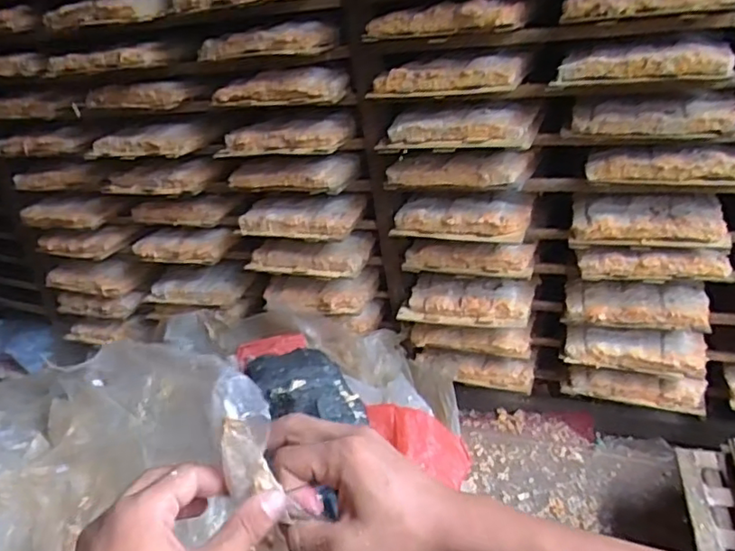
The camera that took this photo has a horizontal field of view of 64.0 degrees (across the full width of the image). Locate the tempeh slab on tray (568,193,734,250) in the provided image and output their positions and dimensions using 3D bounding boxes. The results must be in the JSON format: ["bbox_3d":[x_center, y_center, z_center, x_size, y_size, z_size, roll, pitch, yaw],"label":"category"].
[{"bbox_3d":[0.445,-0.091,0.944,0.218,0.046,0.120,3,30,17],"label":"tempeh slab on tray"}]

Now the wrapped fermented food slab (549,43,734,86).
[{"bbox_3d":[0.378,-0.300,0.821,0.215,0.037,0.112,3,30,17],"label":"wrapped fermented food slab"}]

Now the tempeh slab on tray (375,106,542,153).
[{"bbox_3d":[0.143,-0.236,0.931,0.240,0.044,0.110,5,31,19],"label":"tempeh slab on tray"}]

